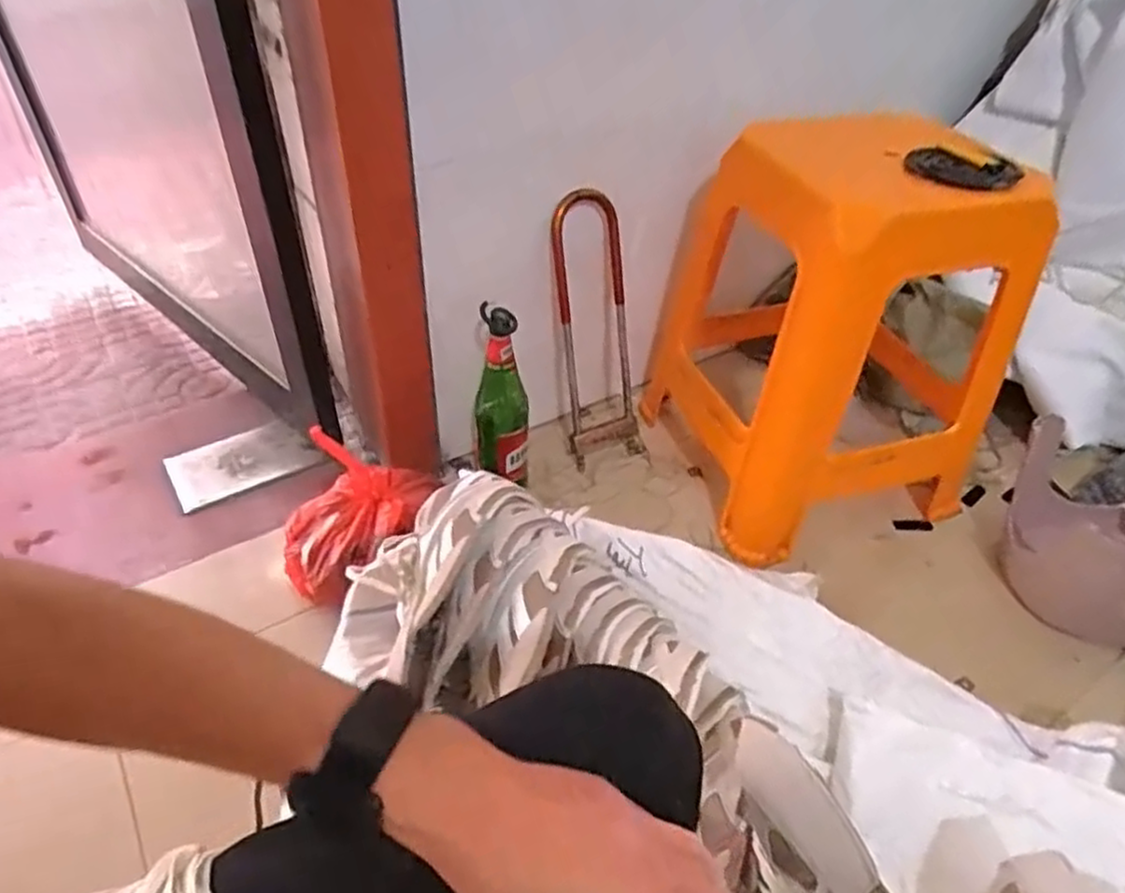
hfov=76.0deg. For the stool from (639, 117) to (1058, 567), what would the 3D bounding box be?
[{"bbox_3d":[0.349,-0.169,0.973,0.365,0.463,0.397,-6,43,-10],"label":"stool"}]

